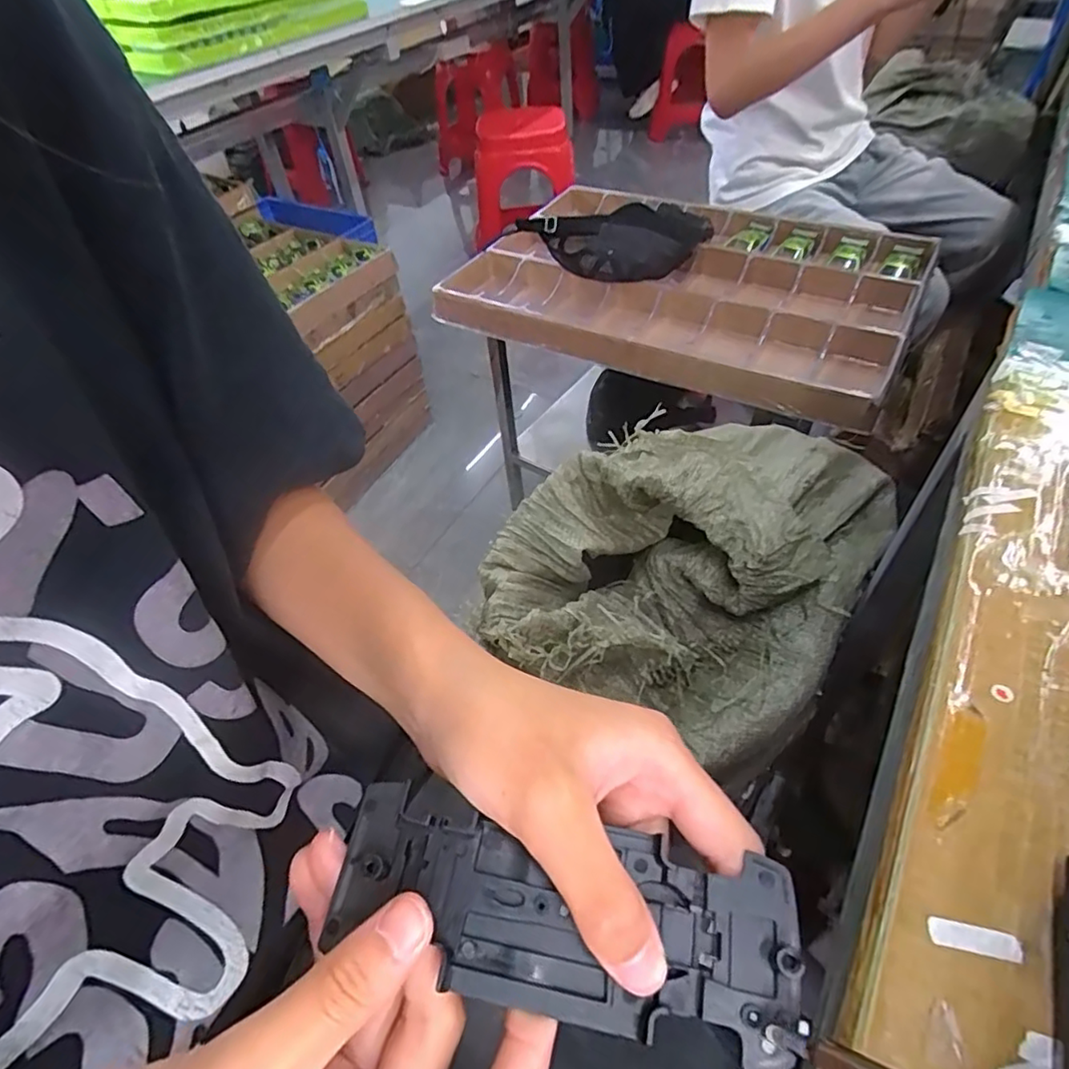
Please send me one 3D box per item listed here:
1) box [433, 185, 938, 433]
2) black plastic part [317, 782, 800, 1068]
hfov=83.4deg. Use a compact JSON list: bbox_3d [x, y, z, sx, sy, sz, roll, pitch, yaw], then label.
[{"bbox_3d":[0.218,-0.396,0.955,0.683,0.082,0.451,20,54,21],"label":"box"},{"bbox_3d":[0.006,0.105,0.167,0.125,0.014,0.045,9,50,12],"label":"black plastic part"}]

